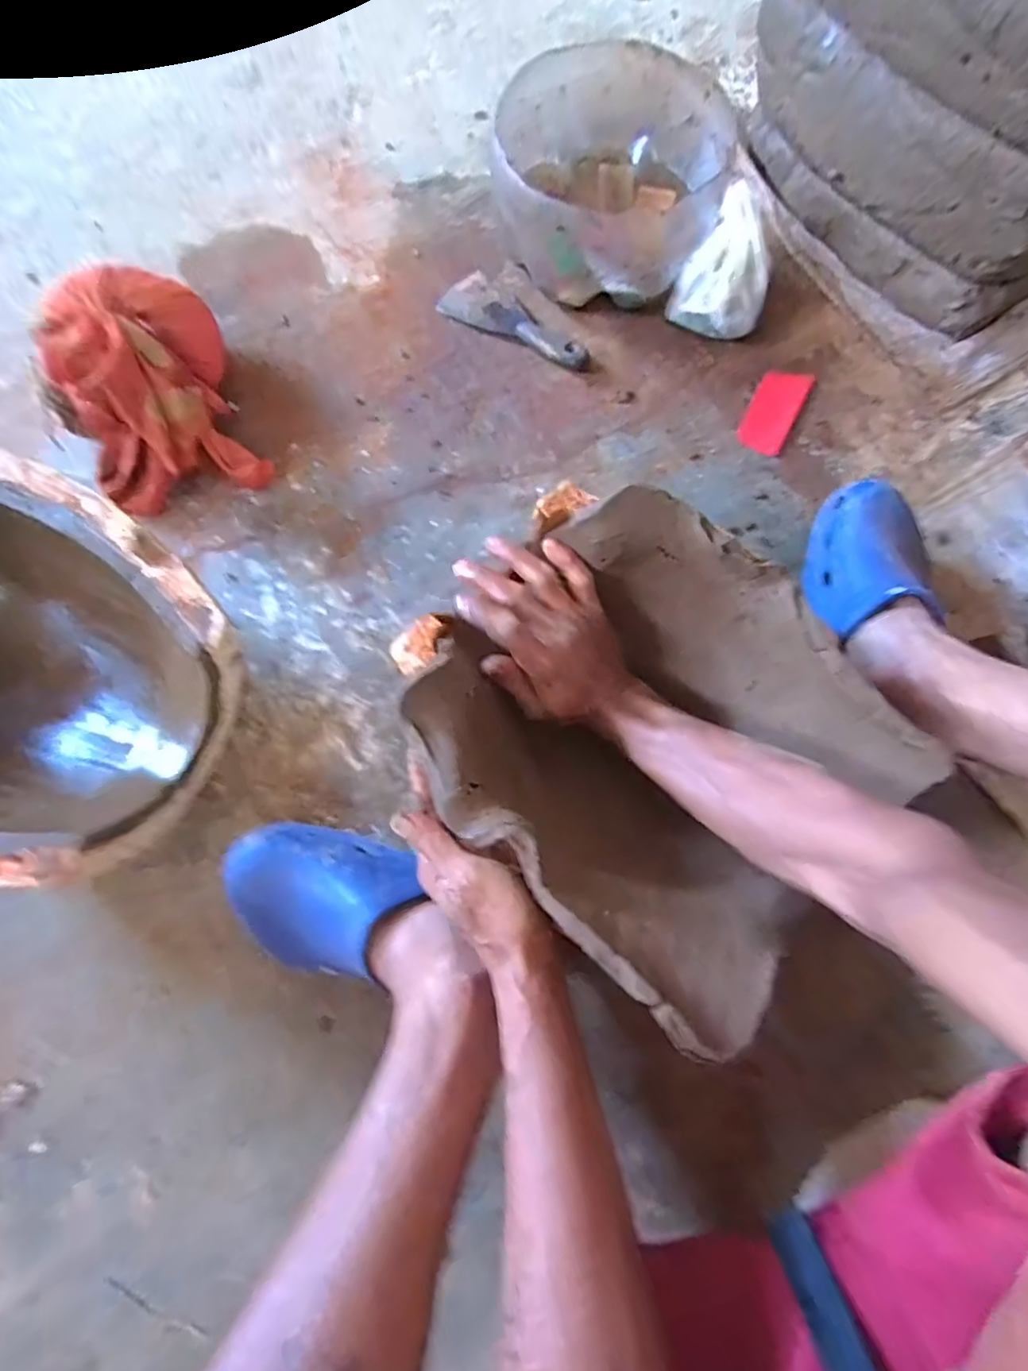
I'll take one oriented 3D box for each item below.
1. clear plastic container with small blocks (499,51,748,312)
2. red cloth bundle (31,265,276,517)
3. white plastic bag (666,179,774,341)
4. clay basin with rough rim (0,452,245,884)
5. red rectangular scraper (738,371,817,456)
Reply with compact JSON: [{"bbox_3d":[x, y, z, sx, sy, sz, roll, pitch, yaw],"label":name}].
[{"bbox_3d":[0.105,-0.531,0.674,0.237,0.126,0.247,0,75,0],"label":"clear plastic container with small blocks"},{"bbox_3d":[-0.359,-0.298,0.604,0.157,0.125,0.217,-22,76,-6],"label":"red cloth bundle"},{"bbox_3d":[0.225,-0.448,0.674,0.096,0.078,0.134,9,75,2],"label":"white plastic bag"},{"bbox_3d":[-0.397,-0.006,0.515,0.311,0.147,0.283,0,75,0],"label":"clay basin with rough rim"},{"bbox_3d":[0.279,-0.295,0.670,0.051,0.010,0.103,26,79,15],"label":"red rectangular scraper"}]

